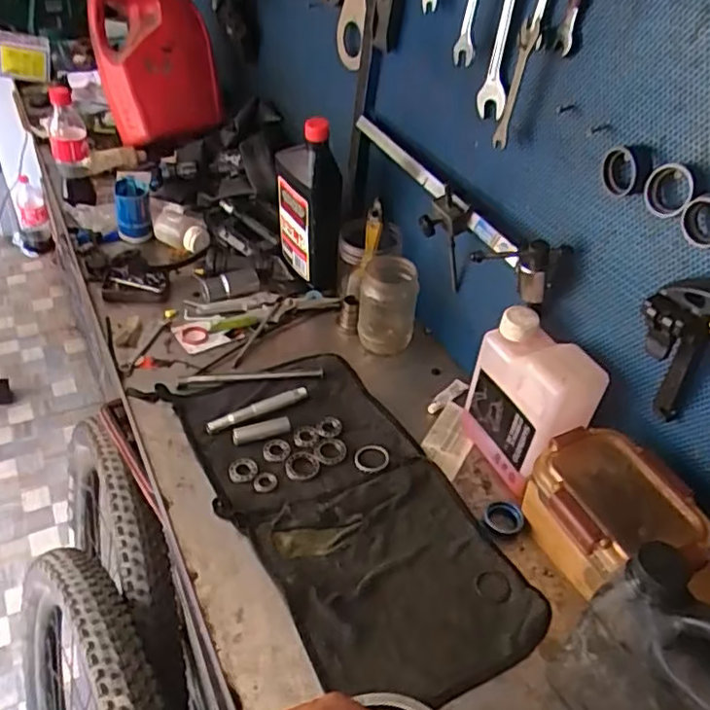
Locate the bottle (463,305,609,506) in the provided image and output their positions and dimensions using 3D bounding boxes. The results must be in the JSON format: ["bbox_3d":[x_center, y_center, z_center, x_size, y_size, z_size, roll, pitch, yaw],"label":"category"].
[{"bbox_3d":[0.184,0.060,0.667,0.066,0.181,0.135,-11,44,-20],"label":"bottle"}]

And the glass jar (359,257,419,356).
[{"bbox_3d":[0.044,-0.069,0.845,0.074,0.122,0.073,4,41,-4],"label":"glass jar"}]

